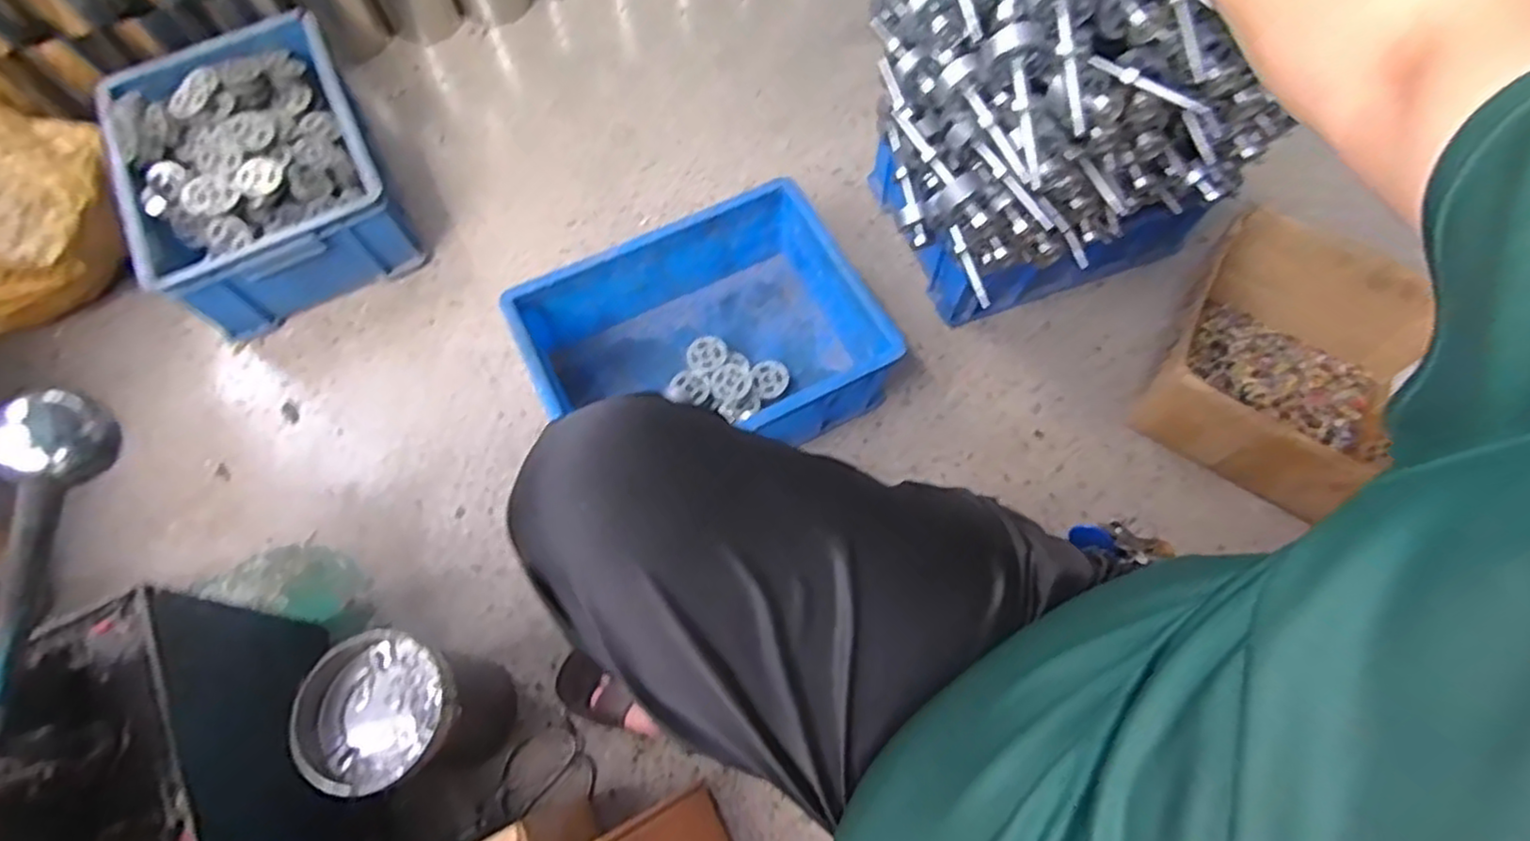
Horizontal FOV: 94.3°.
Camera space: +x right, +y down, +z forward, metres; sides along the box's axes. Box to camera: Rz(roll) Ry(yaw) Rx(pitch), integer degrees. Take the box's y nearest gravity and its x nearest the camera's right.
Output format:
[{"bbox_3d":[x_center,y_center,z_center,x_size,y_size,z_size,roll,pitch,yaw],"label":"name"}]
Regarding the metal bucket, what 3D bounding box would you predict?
[{"bbox_3d":[-0.339,0.290,0.701,0.118,0.202,0.119,0,67,0],"label":"metal bucket"}]

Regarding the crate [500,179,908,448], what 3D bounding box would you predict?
[{"bbox_3d":[-0.075,-0.085,0.905,0.394,0.161,0.284,-25,69,-10],"label":"crate"}]

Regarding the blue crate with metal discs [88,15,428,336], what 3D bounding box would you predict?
[{"bbox_3d":[-0.708,-0.343,1.008,0.302,0.164,0.376,-29,70,-11],"label":"blue crate with metal discs"}]

